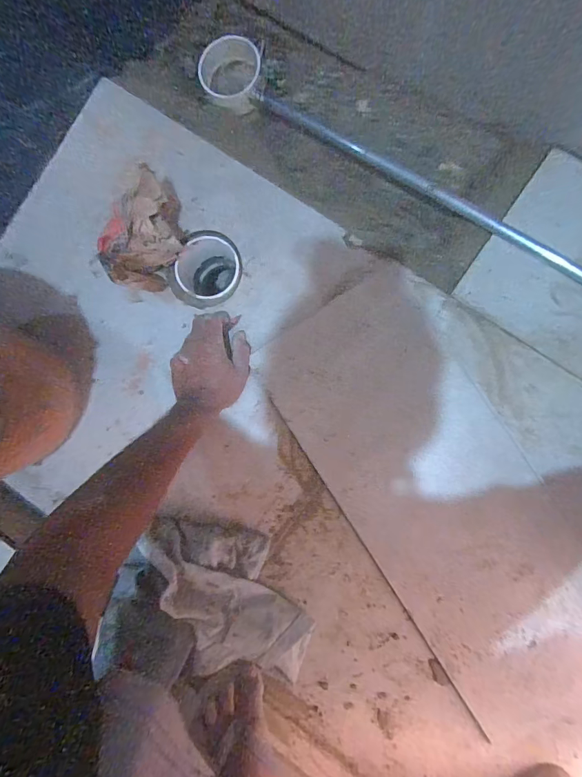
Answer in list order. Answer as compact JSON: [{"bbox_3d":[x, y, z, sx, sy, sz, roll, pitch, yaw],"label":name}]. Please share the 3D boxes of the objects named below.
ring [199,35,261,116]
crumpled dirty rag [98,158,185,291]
[{"bbox_3d":[-0.096,-0.492,0.606,0.090,0.049,0.101,15,93,5],"label":"ring"},{"bbox_3d":[-0.192,-0.207,0.520,0.082,0.093,0.152,36,94,6],"label":"crumpled dirty rag"}]

